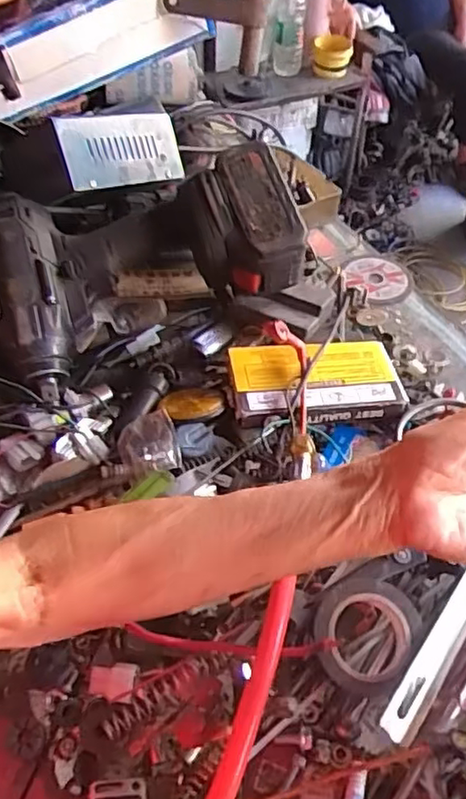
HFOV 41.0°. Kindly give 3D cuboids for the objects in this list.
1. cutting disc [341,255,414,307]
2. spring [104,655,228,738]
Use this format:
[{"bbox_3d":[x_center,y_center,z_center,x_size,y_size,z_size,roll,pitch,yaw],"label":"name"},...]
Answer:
[{"bbox_3d":[0.152,-0.126,0.648,0.072,0.009,0.074,0,51,0],"label":"cutting disc"},{"bbox_3d":[-0.041,0.178,0.379,0.081,0.014,0.014,-25,56,-19],"label":"spring"}]

